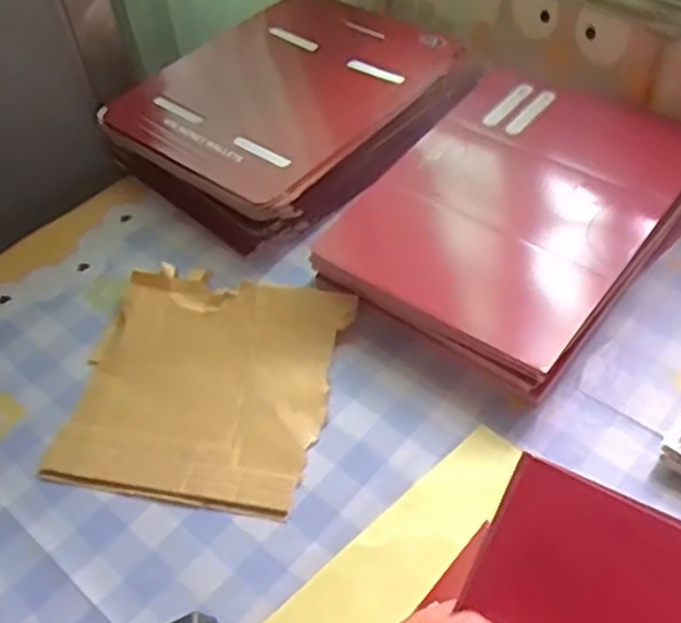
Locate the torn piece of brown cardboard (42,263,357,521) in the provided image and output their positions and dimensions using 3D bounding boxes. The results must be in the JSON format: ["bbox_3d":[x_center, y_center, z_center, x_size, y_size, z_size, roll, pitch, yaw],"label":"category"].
[{"bbox_3d":[-0.083,0.043,0.462,0.150,0.013,0.154,7,51,10],"label":"torn piece of brown cardboard"}]

